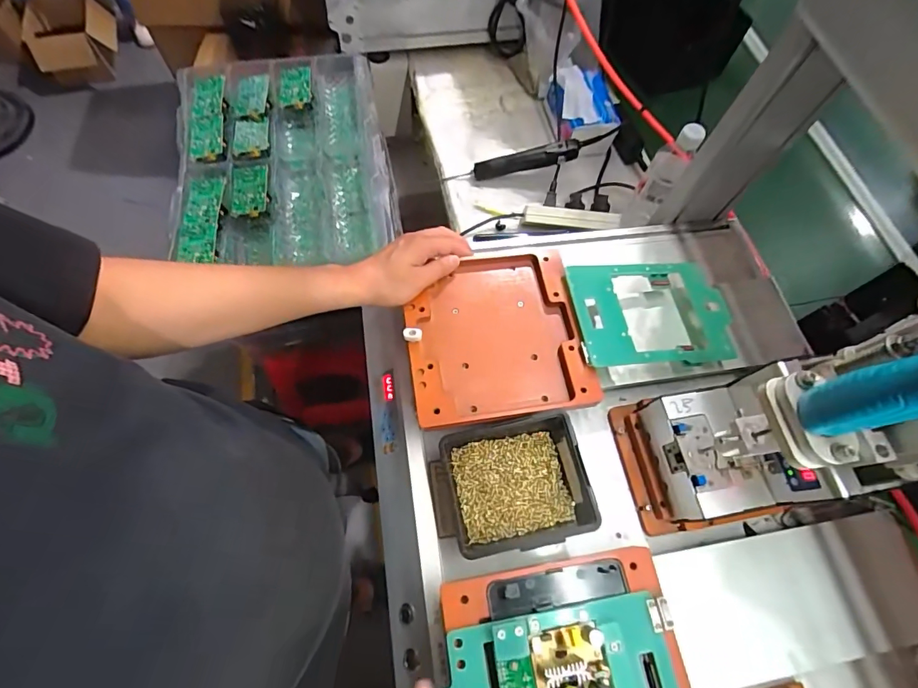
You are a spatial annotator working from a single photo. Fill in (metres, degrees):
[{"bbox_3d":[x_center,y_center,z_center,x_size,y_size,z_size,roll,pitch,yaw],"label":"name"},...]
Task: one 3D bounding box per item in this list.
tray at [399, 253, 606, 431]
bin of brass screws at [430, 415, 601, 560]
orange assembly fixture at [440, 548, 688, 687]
[{"bbox_3d":[0.040,-0.013,0.504,0.192,0.021,0.198,-8,67,-6],"label":"tray"},{"bbox_3d":[0.050,0.149,0.464,0.151,0.063,0.121,-8,67,-6],"label":"bin of brass screws"},{"bbox_3d":[0.091,0.289,0.358,0.211,0.040,0.203,-6,67,-6],"label":"orange assembly fixture"}]

